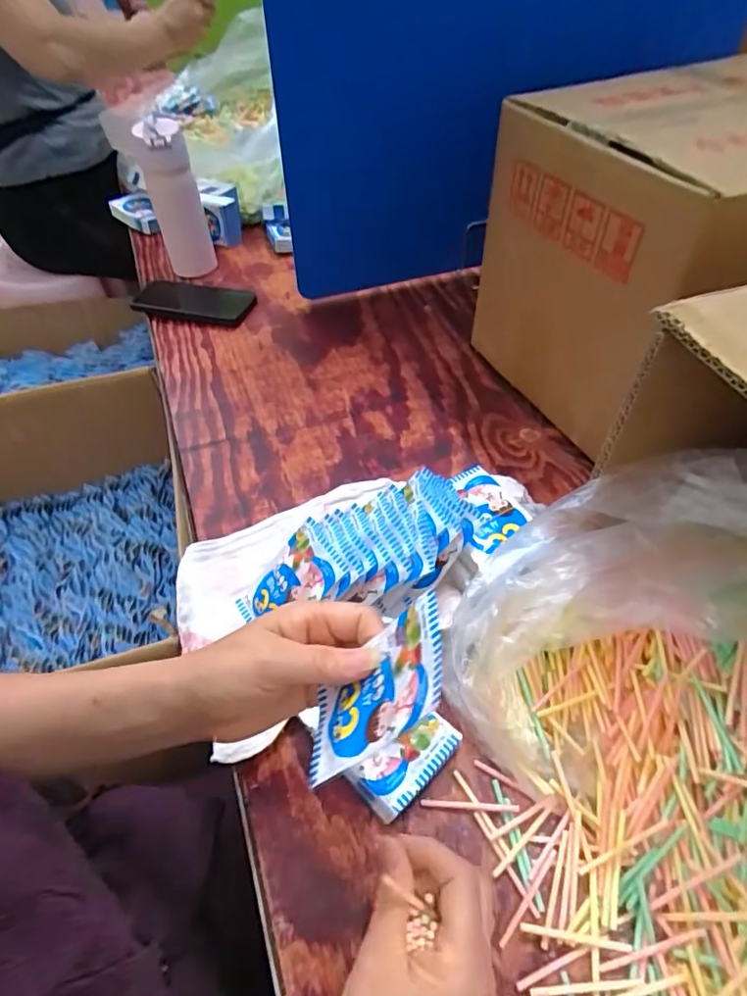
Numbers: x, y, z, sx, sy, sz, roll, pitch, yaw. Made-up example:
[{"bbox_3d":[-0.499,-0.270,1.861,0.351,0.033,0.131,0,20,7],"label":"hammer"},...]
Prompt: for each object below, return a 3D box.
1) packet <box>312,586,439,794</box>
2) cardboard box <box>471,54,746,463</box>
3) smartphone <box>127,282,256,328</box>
[{"bbox_3d":[0.001,0.099,0.282,0.008,0.099,0.065,31,36,-26],"label":"packet"},{"bbox_3d":[0.340,-0.256,0.578,0.377,0.276,0.265,-19,52,-13],"label":"cardboard box"},{"bbox_3d":[-0.256,-0.282,0.786,0.177,0.015,0.090,11,51,11],"label":"smartphone"}]

